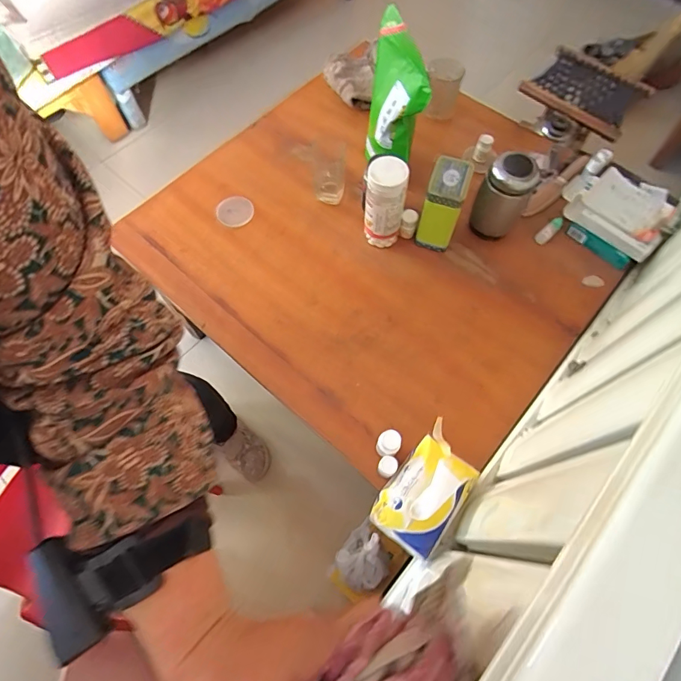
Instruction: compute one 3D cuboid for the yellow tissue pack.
[{"bbox_3d":[0.127,0.205,0.606,0.097,0.086,0.179,38,72,16],"label":"yellow tissue pack"}]

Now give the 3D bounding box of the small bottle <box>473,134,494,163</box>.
[{"bbox_3d":[0.294,-0.396,0.889,0.031,0.052,0.030,25,71,12],"label":"small bottle"}]

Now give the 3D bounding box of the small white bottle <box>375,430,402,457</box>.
[{"bbox_3d":[0.071,0.157,0.642,0.034,0.067,0.032,0,66,1],"label":"small white bottle"}]

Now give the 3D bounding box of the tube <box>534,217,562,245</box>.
[{"bbox_3d":[0.398,-0.210,0.812,0.072,0.016,0.022,-41,72,-13],"label":"tube"}]

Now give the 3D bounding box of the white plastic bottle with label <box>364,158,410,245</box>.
[{"bbox_3d":[0.077,-0.237,0.754,0.068,0.161,0.072,10,69,6],"label":"white plastic bottle with label"}]

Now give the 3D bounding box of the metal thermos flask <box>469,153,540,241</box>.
[{"bbox_3d":[0.289,-0.253,0.764,0.080,0.148,0.085,-1,68,2],"label":"metal thermos flask"}]

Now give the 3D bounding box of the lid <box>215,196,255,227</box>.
[{"bbox_3d":[-0.210,-0.257,0.853,0.075,0.012,0.067,-5,68,0],"label":"lid"}]

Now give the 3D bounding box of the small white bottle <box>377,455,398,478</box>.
[{"bbox_3d":[0.069,0.188,0.635,0.027,0.052,0.026,0,66,1],"label":"small white bottle"}]

